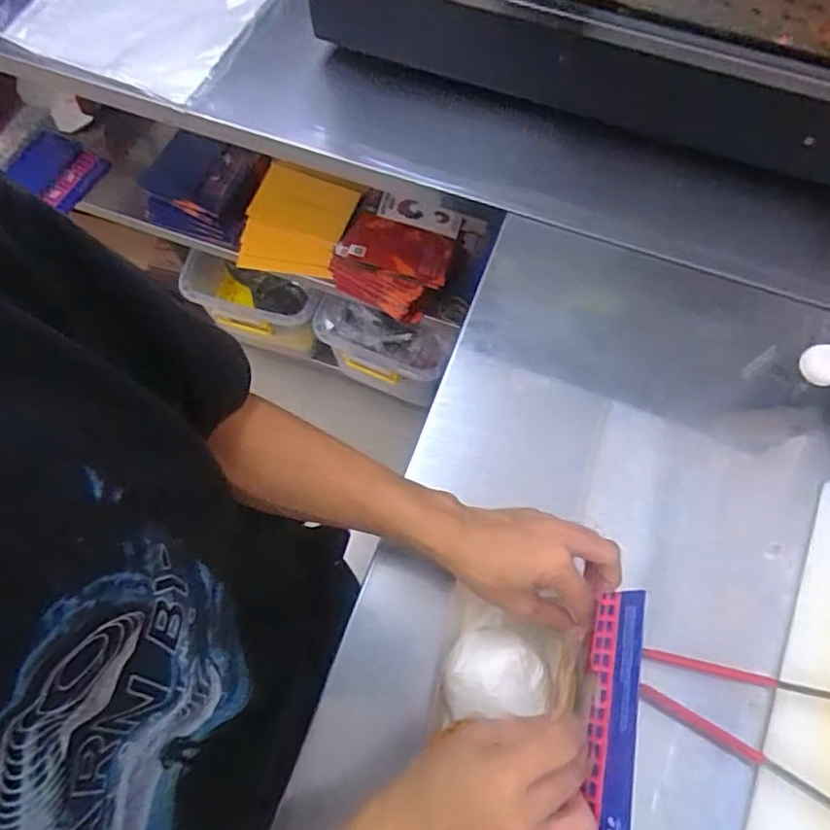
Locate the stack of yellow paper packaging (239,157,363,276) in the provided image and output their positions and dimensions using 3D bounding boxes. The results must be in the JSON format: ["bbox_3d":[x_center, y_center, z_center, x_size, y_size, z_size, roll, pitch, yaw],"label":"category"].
[{"bbox_3d":[-0.196,-0.333,1.066,0.186,0.042,0.187,14,88,9],"label":"stack of yellow paper packaging"}]

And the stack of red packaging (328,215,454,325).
[{"bbox_3d":[-0.035,-0.251,1.023,0.185,0.102,0.126,29,72,11],"label":"stack of red packaging"}]

